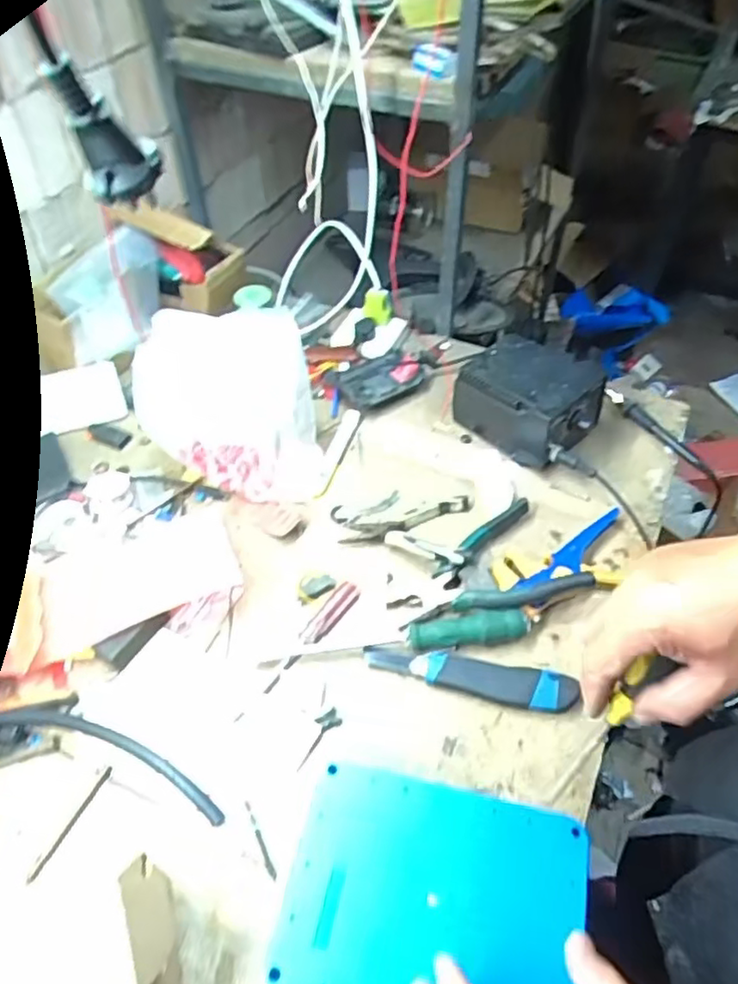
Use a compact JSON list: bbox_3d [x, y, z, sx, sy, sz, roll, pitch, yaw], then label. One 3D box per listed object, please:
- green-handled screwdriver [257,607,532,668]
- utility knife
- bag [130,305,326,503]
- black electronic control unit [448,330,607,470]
[{"bbox_3d":[0.027,0.139,0.625,0.260,0.031,0.031,-6,52,-5],"label":"green-handled screwdriver"},{"bbox_3d":[0.092,0.171,0.606,0.193,0.018,0.036,9,53,7],"label":"utility knife"},{"bbox_3d":[-0.151,-0.093,0.726,0.191,0.175,0.120,-1,52,-1],"label":"bag"},{"bbox_3d":[0.195,-0.111,0.792,0.151,0.090,0.112,37,61,25],"label":"black electronic control unit"}]

